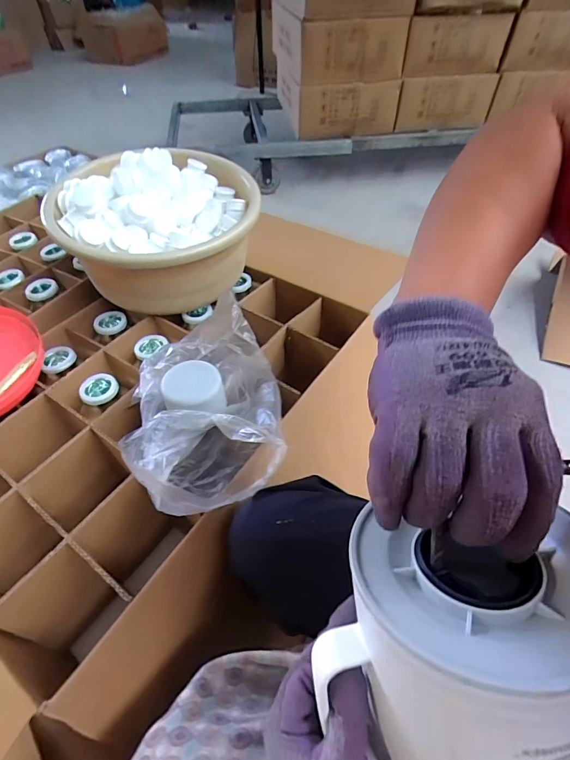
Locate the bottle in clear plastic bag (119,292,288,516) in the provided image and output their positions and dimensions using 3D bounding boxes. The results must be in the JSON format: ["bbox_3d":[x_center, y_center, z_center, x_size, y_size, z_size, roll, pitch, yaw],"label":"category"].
[{"bbox_3d":[-0.112,0.032,0.564,0.203,0.079,0.307,-8,49,-5],"label":"bottle in clear plastic bag"}]

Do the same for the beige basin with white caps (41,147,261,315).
[{"bbox_3d":[-0.228,-0.286,0.744,0.335,0.191,0.334,-1,49,1],"label":"beige basin with white caps"}]

